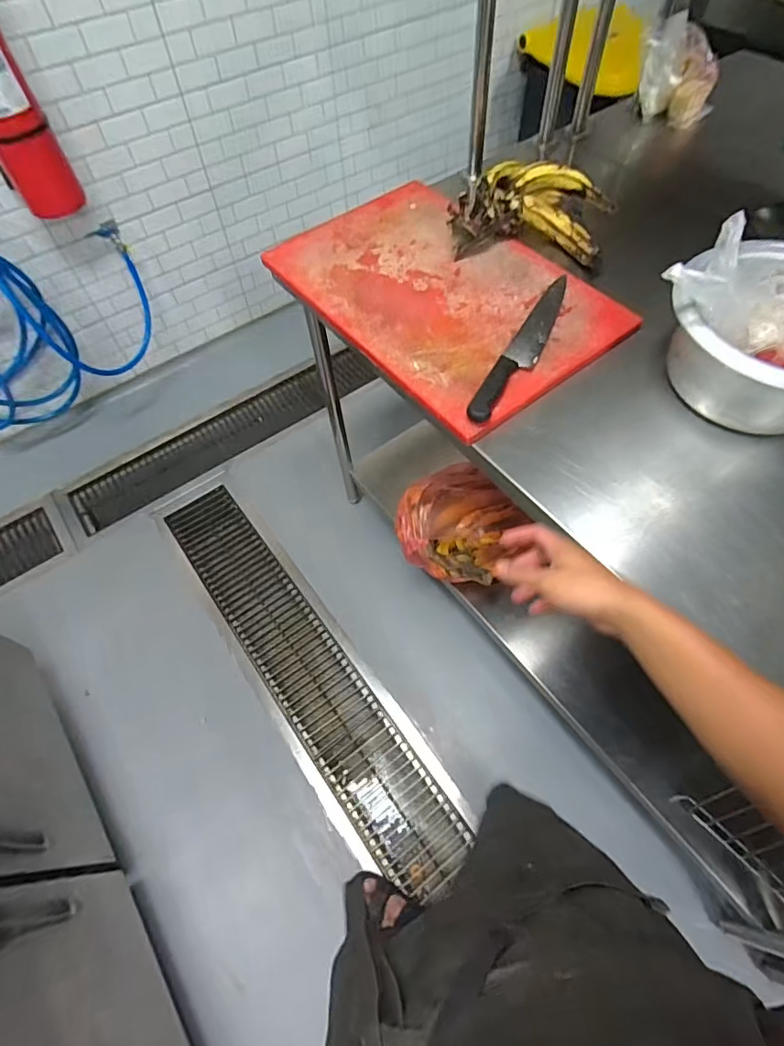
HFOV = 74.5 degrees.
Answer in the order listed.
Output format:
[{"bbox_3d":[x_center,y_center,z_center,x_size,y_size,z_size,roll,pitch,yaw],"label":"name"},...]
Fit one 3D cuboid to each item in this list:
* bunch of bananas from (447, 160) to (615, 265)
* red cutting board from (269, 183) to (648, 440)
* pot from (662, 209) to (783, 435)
[{"bbox_3d":[0.253,-0.576,0.927,0.259,0.094,0.234,13,62,10],"label":"bunch of bananas"},{"bbox_3d":[0.078,-0.413,0.890,0.381,0.033,0.580,-34,64,-16],"label":"red cutting board"},{"bbox_3d":[0.523,-0.255,0.691,0.272,0.198,0.269,39,69,22],"label":"pot"}]

